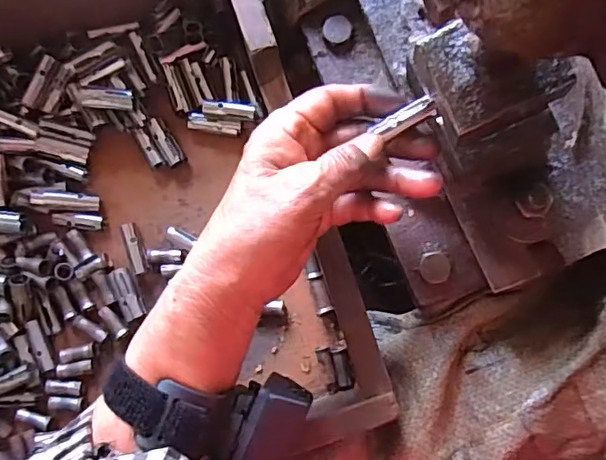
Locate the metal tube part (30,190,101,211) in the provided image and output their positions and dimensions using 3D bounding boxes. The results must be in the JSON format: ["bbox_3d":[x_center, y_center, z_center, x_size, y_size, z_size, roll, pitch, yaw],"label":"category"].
[{"bbox_3d":[-0.168,-0.021,0.395,0.045,0.007,0.012,5,87,-15],"label":"metal tube part"}]

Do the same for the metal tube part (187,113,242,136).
[{"bbox_3d":[-0.063,-0.076,0.397,0.039,0.009,0.011,11,88,9],"label":"metal tube part"}]

